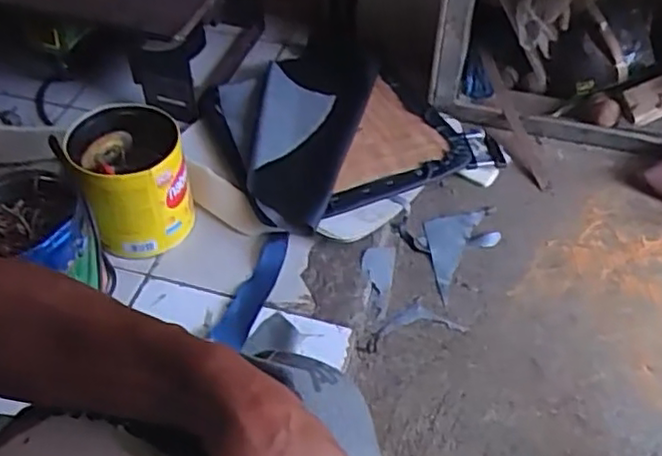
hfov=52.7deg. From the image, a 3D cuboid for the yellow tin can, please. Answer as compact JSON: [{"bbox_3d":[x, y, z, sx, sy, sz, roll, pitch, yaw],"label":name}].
[{"bbox_3d":[-0.266,-0.061,0.908,0.136,0.156,0.136,0,48,0],"label":"yellow tin can"}]

